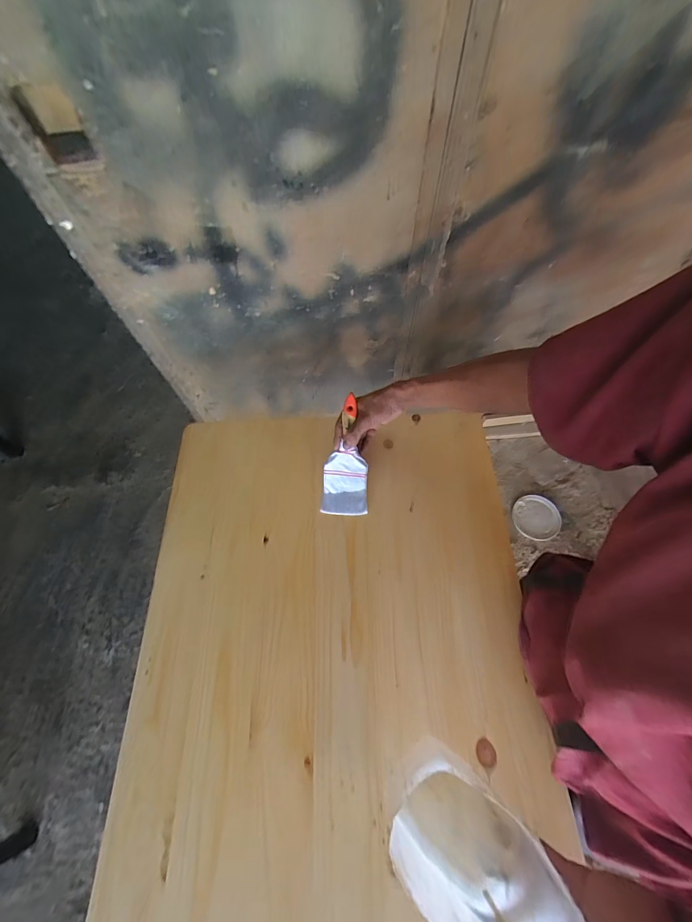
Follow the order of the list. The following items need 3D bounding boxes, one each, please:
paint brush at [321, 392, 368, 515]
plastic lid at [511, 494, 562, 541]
[{"bbox_3d":[0.001,-0.007,0.626,0.076,0.013,0.203,3,97,2],"label":"paint brush"},{"bbox_3d":[0.740,0.221,1.404,0.169,0.015,0.179,0,66,1],"label":"plastic lid"}]

